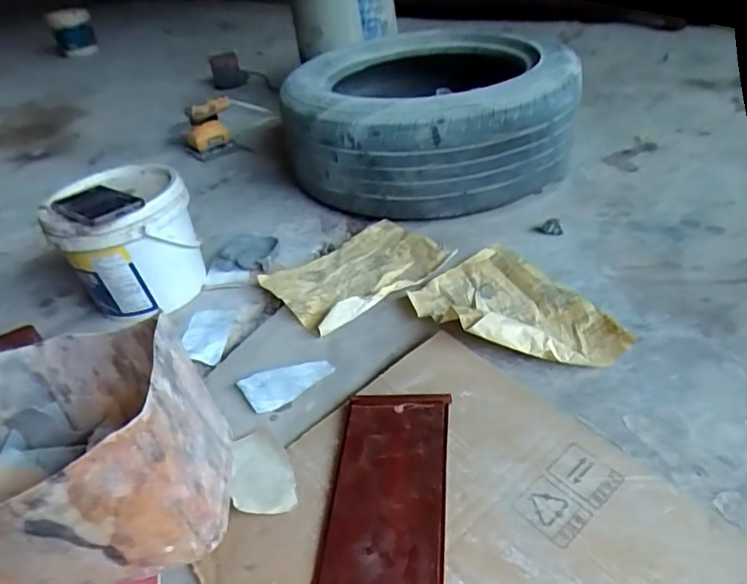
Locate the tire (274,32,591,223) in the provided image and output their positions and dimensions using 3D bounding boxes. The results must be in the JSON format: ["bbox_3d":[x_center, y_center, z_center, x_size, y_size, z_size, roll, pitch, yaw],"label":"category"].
[{"bbox_3d":[0.099,-0.346,1.074,0.506,0.233,0.499,-14,39,-8],"label":"tire"}]

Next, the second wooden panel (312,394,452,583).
[{"bbox_3d":[0.011,0.207,0.515,0.112,0.024,0.250,0,39,10],"label":"second wooden panel"}]

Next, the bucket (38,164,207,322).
[{"bbox_3d":[-0.380,-0.078,0.835,0.192,0.195,0.190,-26,42,-22],"label":"bucket"}]

